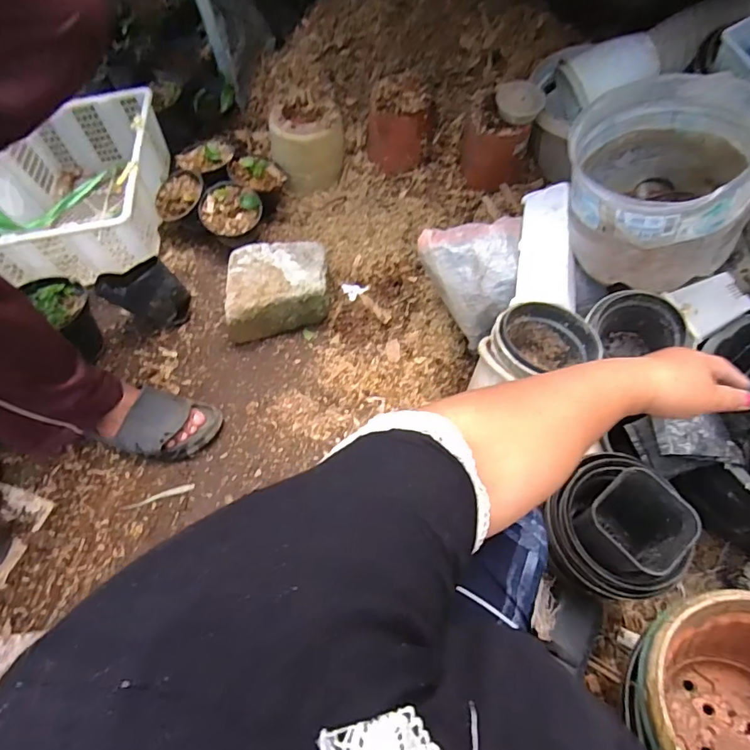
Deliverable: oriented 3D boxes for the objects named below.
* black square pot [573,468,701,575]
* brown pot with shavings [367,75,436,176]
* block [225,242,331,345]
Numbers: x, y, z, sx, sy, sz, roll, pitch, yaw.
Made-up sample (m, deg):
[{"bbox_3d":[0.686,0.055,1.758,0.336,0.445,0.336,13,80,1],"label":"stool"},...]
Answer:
[{"bbox_3d":[0.321,0.199,0.617,0.101,0.129,0.104,-39,67,-19],"label":"black square pot"},{"bbox_3d":[0.050,-0.562,1.071,0.131,0.125,0.144,0,61,1],"label":"brown pot with shavings"},{"bbox_3d":[-0.196,-0.180,0.990,0.193,0.089,0.190,-3,61,-1],"label":"block"}]

